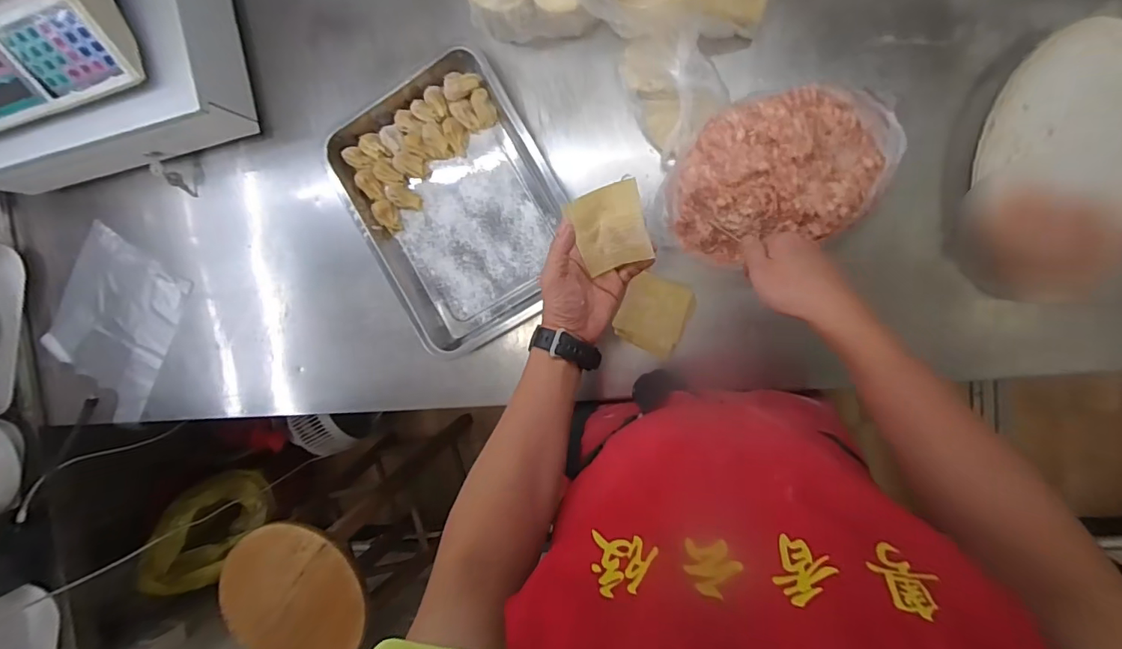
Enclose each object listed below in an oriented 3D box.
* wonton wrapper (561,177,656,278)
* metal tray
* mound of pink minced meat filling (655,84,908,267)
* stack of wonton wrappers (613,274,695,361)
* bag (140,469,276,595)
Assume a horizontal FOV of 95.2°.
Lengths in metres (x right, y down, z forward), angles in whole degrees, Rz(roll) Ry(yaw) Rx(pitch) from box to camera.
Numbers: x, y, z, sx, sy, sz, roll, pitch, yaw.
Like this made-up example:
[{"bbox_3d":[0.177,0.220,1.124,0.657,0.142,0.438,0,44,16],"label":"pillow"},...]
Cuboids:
[{"bbox_3d":[0.049,-0.096,0.513,0.074,0.005,0.077,-13,103,26],"label":"wonton wrapper"},{"bbox_3d":[-0.140,-0.160,0.683,0.247,0.040,0.334,-29,89,10],"label":"metal tray"},{"bbox_3d":[0.236,-0.166,0.567,0.253,0.081,0.157,-19,91,10],"label":"mound of pink minced meat filling"},{"bbox_3d":[0.121,-0.013,0.668,0.084,0.012,0.094,26,97,6],"label":"stack of wonton wrappers"},{"bbox_3d":[-0.853,0.501,1.241,0.135,0.245,0.244,34,99,4],"label":"bag"}]

